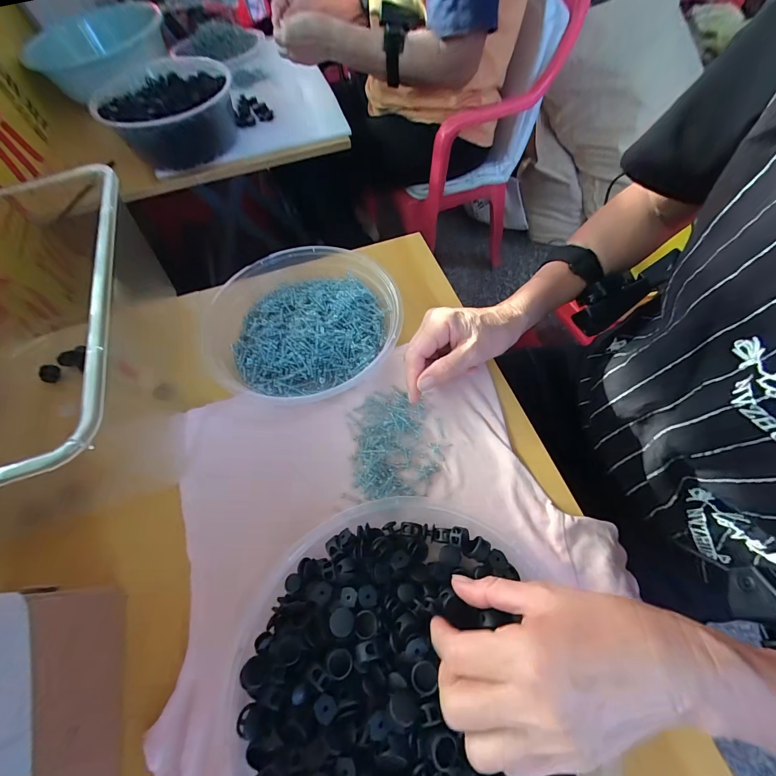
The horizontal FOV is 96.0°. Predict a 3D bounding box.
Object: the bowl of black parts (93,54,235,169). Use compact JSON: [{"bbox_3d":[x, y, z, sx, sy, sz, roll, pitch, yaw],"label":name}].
[{"bbox_3d":[-0.393,-0.505,0.651,0.195,0.087,0.230,9,63,8],"label":"bowl of black parts"}]

